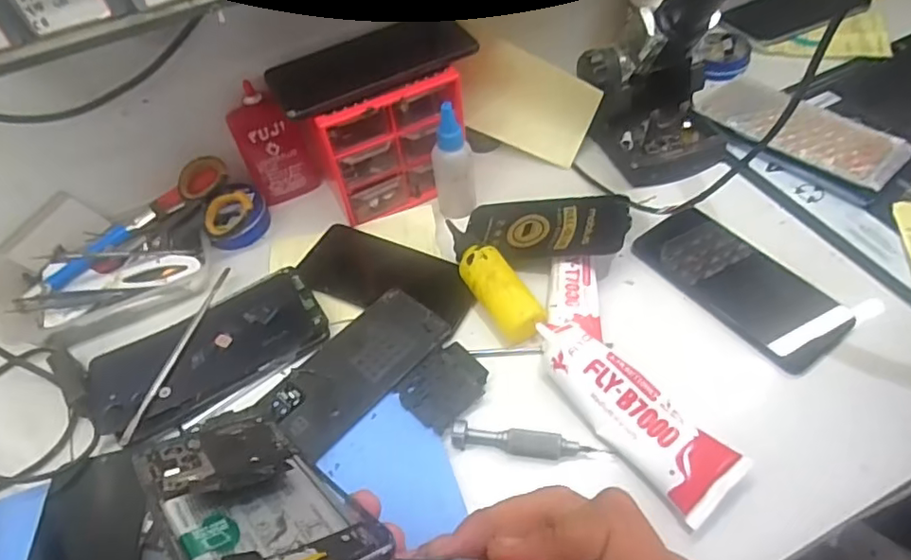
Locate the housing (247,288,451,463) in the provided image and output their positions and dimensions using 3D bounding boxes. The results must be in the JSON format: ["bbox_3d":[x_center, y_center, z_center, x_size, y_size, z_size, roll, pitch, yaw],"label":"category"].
[{"bbox_3d":[-0.075,0.063,0.441,0.074,0.005,0.142,35,63,28],"label":"housing"}]

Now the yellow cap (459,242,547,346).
[{"bbox_3d":[0.034,0.011,0.456,0.035,0.035,0.081,-23,53,-11],"label":"yellow cap"}]

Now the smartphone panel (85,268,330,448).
[{"bbox_3d":[-0.192,0.055,0.455,0.177,0.012,0.088,-29,54,-15],"label":"smartphone panel"}]

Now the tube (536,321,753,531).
[{"bbox_3d":[0.117,0.087,0.392,0.051,0.035,0.150,-35,56,-19],"label":"tube"}]

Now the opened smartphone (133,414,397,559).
[{"bbox_3d":[-0.096,0.099,0.271,0.071,0.020,0.159,-11,19,-34],"label":"opened smartphone"}]

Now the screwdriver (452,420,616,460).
[{"bbox_3d":[0.050,0.110,0.392,0.104,0.016,0.016,5,53,11],"label":"screwdriver"}]

